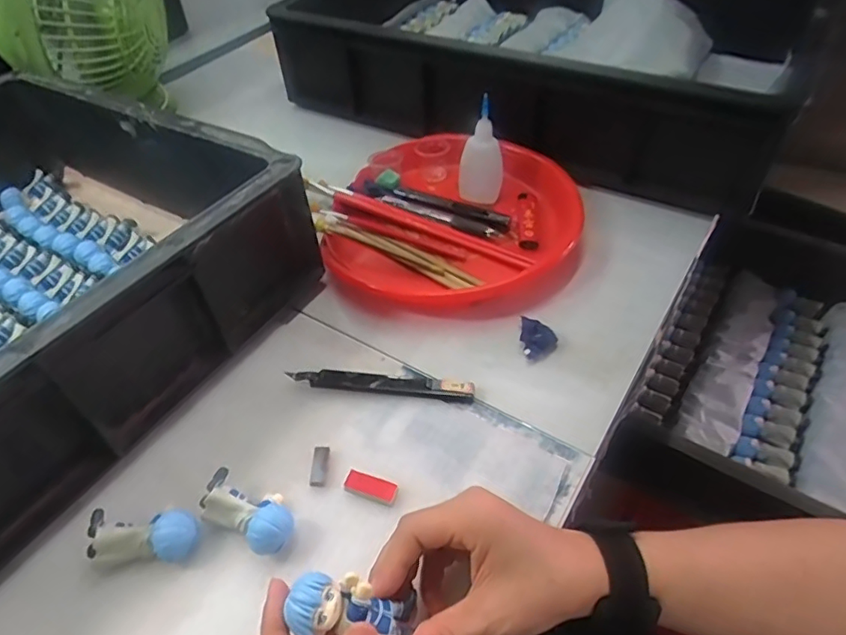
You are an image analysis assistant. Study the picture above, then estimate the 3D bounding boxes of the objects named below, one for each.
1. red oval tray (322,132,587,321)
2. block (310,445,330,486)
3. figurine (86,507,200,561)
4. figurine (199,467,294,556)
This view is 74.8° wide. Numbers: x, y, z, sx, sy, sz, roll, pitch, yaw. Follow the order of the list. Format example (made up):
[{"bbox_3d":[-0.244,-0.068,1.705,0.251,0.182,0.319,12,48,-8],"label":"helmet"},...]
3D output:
[{"bbox_3d":[0.032,-0.096,0.539,0.242,0.035,0.233,12,49,12],"label":"red oval tray"},{"bbox_3d":[-0.069,0.100,0.373,0.010,0.004,0.029,0,48,1],"label":"block"},{"bbox_3d":[-0.169,0.133,0.336,0.064,0.021,0.027,0,48,1],"label":"figurine"},{"bbox_3d":[-0.107,0.119,0.343,0.063,0.027,0.035,23,52,20],"label":"figurine"}]

